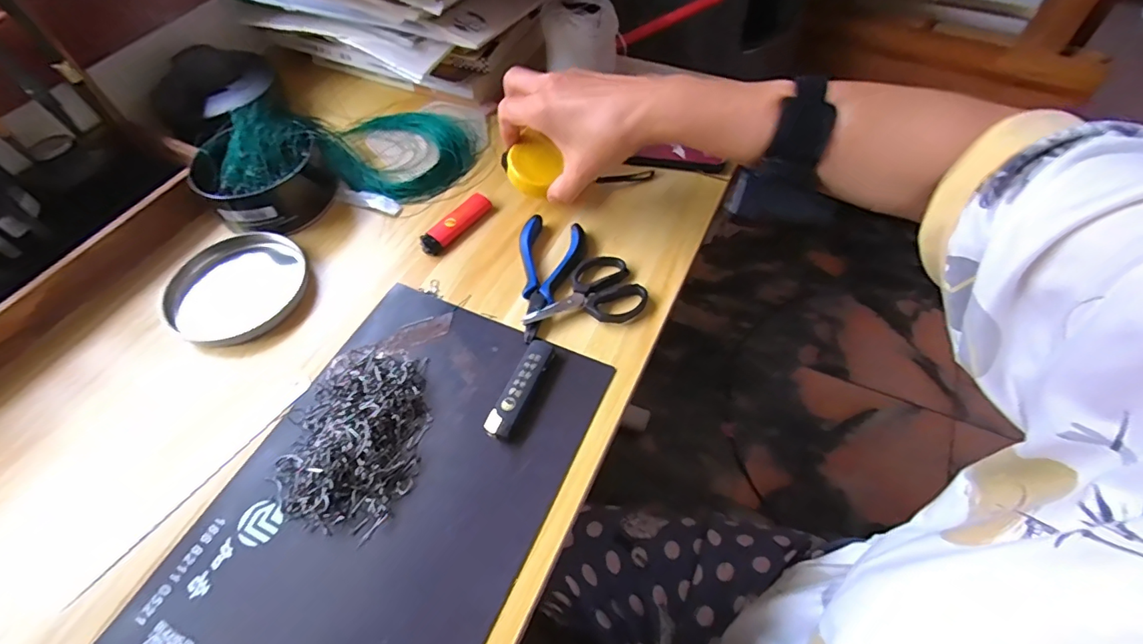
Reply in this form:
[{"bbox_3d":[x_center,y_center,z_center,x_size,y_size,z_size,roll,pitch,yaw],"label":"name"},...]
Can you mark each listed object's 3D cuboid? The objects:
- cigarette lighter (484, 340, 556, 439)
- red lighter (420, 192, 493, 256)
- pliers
[{"bbox_3d":[-0.036,0.047,0.361,0.021,0.011,0.079,21,58,15],"label":"cigarette lighter"},{"bbox_3d":[-0.105,-0.089,0.458,0.021,0.012,0.077,32,61,21],"label":"red lighter"},{"bbox_3d":[-0.029,-0.039,0.419,0.054,0.013,0.119,15,57,11],"label":"pliers"}]

